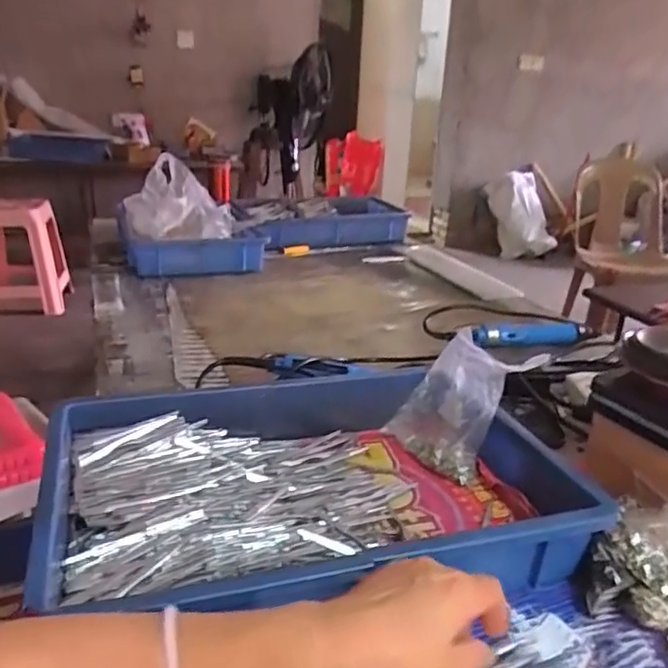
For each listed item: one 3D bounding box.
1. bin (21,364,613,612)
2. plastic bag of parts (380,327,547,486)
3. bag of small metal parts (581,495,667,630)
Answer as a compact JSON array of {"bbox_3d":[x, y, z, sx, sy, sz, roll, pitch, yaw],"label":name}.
[{"bbox_3d":[-0.015,0.135,0.550,0.429,0.081,0.301,-5,22,-21],"label":"bin"},{"bbox_3d":[0.136,0.077,0.667,0.045,0.141,0.118,27,4,-30],"label":"plastic bag of parts"},{"bbox_3d":[0.254,0.171,0.482,0.084,0.099,0.102,22,27,39],"label":"bag of small metal parts"}]

